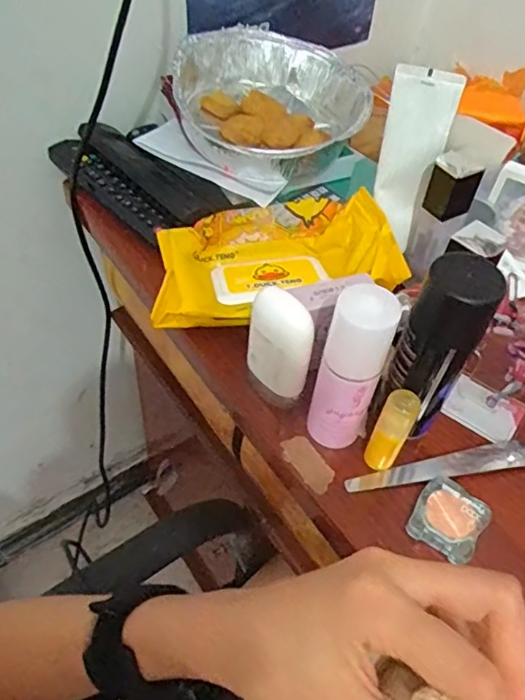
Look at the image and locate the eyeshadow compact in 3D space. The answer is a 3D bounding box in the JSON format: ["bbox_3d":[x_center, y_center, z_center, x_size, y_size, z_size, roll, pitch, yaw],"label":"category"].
[{"bbox_3d":[0.122,0.108,0.363,0.043,0.007,0.050,31,53,19],"label":"eyeshadow compact"}]

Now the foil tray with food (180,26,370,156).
[{"bbox_3d":[0.008,-0.236,0.548,0.178,0.074,0.197,-4,50,-10],"label":"foil tray with food"}]

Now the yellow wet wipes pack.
[{"bbox_3d":[0.011,-0.081,0.473,0.199,0.049,0.119,-1,50,-8],"label":"yellow wet wipes pack"}]

